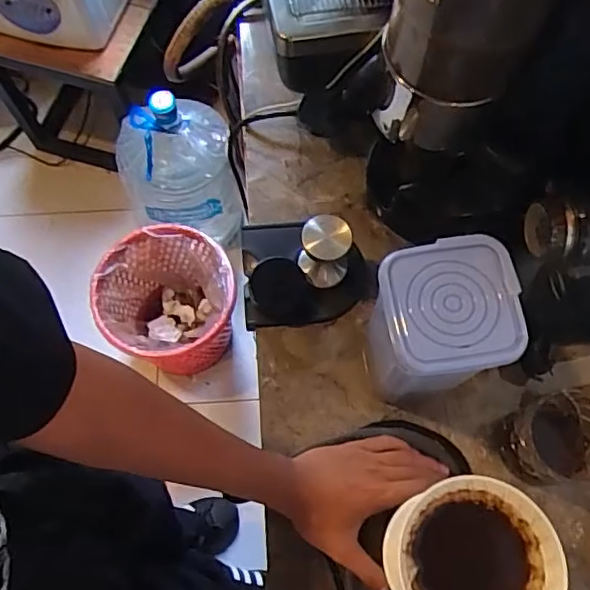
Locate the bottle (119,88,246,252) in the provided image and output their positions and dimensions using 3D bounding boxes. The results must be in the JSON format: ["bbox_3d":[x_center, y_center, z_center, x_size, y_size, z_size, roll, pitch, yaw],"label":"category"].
[{"bbox_3d":[-0.282,-0.298,1.425,0.260,0.470,0.226,-15,70,-6],"label":"bottle"}]

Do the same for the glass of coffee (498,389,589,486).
[{"bbox_3d":[0.253,0.144,0.562,0.084,0.088,0.074,-1,69,-1],"label":"glass of coffee"}]

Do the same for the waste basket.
[{"bbox_3d":[-0.293,0.019,1.386,0.295,0.277,0.281,0,69,-1],"label":"waste basket"}]

